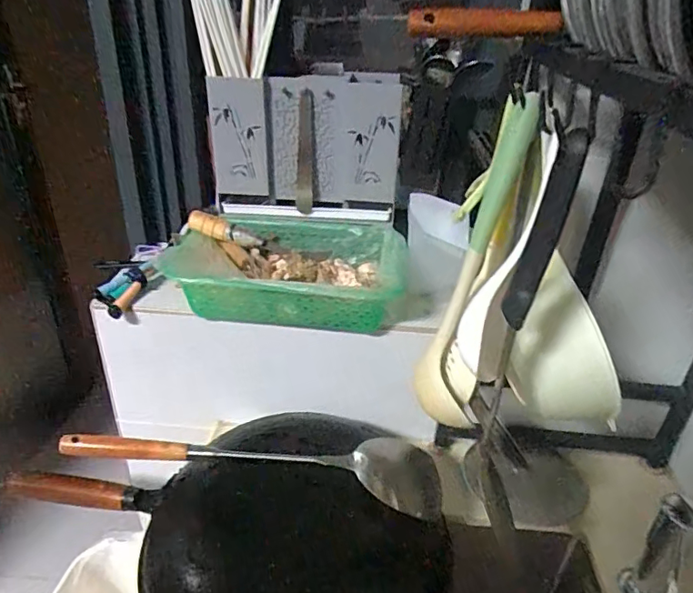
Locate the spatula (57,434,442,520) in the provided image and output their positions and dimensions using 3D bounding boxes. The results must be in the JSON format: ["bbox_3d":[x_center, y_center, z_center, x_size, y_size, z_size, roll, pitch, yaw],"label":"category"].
[{"bbox_3d":[-0.083,0.149,0.530,0.351,0.052,0.087,5,30,5],"label":"spatula"}]

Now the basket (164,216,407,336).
[{"bbox_3d":[-0.060,-0.026,0.598,0.245,0.070,0.147,3,29,1],"label":"basket"}]

